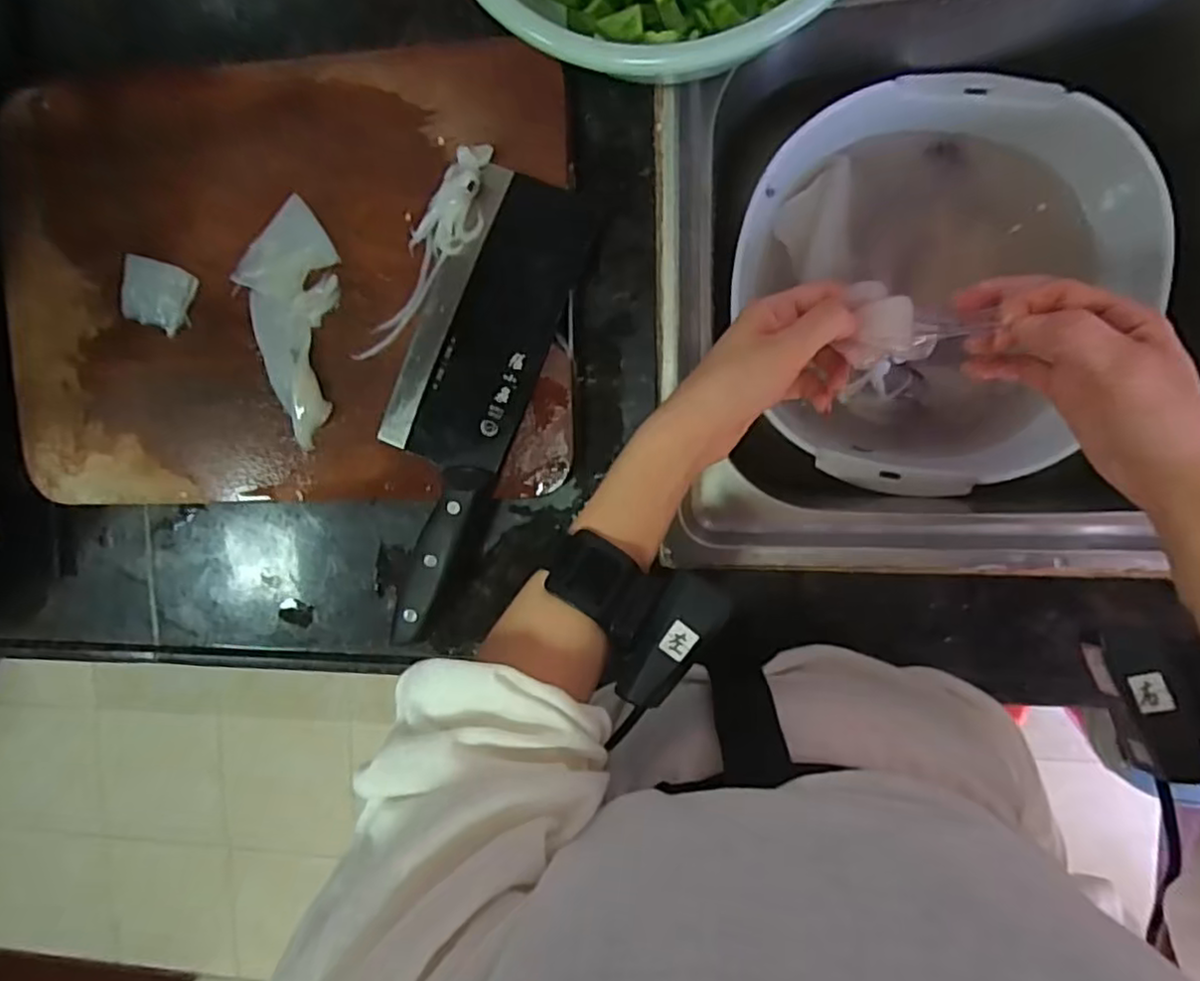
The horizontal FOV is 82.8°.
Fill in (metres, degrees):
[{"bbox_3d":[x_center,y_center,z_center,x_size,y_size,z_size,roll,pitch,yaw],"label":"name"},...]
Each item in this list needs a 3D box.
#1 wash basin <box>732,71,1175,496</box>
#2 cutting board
[{"bbox_3d":[0.251,-0.152,0.520,0.268,0.100,0.294,1,95,6],"label":"wash basin"},{"bbox_3d":[-0.203,-0.132,0.443,0.369,0.030,0.277,-1,94,6],"label":"cutting board"}]

